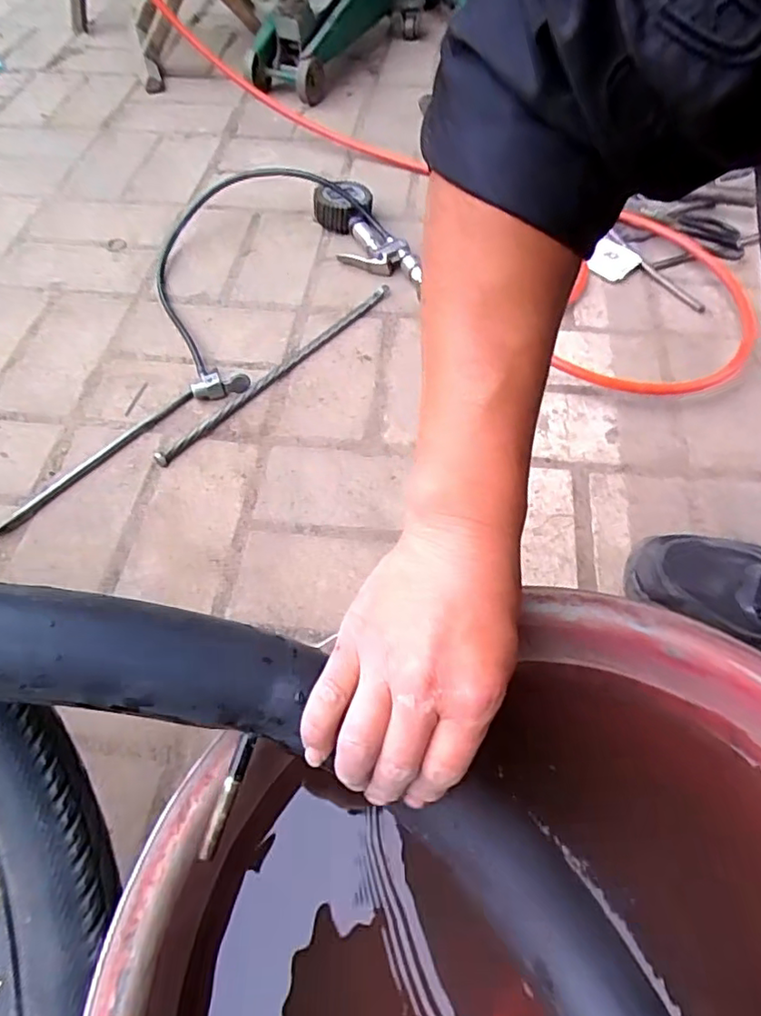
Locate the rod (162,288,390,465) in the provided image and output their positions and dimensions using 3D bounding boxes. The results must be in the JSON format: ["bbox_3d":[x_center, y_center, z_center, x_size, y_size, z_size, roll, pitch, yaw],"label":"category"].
[{"bbox_3d":[-0.104,-0.152,0.657,0.017,0.010,0.336,35,63,22],"label":"rod"}]

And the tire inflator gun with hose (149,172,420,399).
[{"bbox_3d":[-0.121,-0.311,0.742,0.301,0.053,0.386,-18,57,-11],"label":"tire inflator gun with hose"}]

